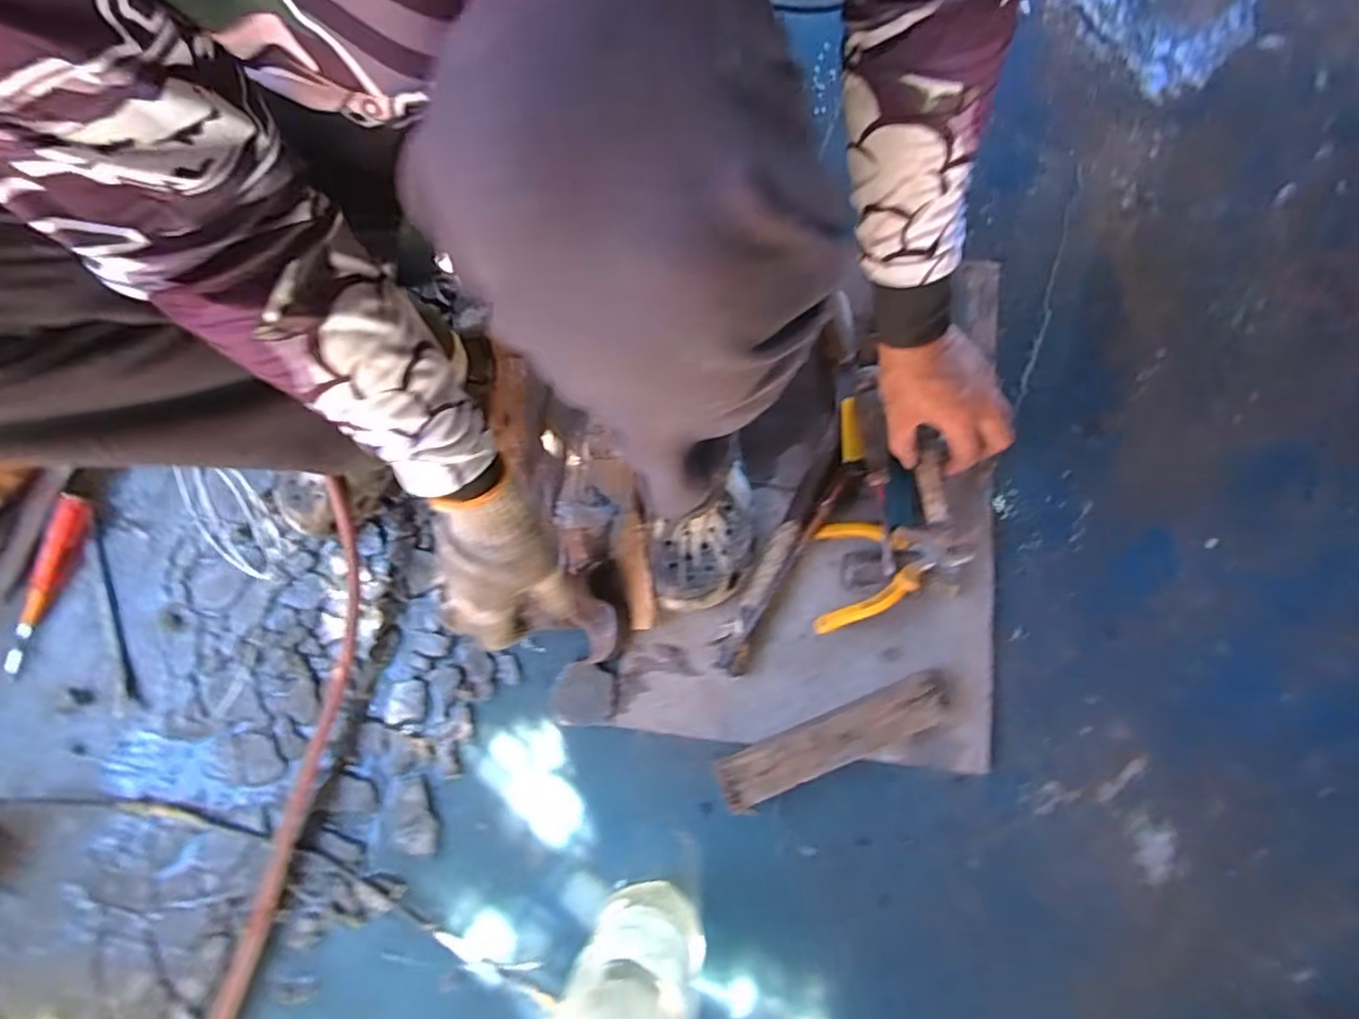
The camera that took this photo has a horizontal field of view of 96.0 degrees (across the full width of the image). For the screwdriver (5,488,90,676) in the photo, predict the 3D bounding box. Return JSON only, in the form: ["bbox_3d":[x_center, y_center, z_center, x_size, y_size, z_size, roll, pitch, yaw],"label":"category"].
[{"bbox_3d":[-0.689,0.078,0.659,0.022,0.021,0.193,18,80,4],"label":"screwdriver"}]

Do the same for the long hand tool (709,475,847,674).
[{"bbox_3d":[0.094,0.060,0.601,0.037,0.028,0.213,28,80,9],"label":"long hand tool"}]

